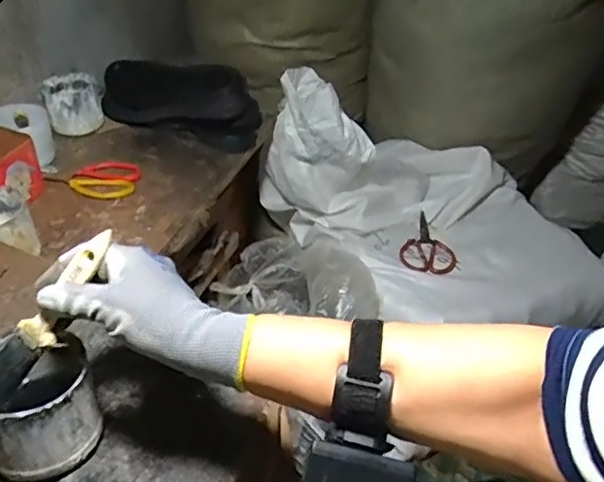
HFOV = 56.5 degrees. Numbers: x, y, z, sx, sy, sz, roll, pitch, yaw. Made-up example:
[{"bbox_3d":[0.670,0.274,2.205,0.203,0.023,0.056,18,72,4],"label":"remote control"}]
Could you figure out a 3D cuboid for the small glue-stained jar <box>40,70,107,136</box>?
[{"bbox_3d":[-0.407,-0.245,1.003,0.097,0.066,0.105,-14,42,-20],"label":"small glue-stained jar"}]

